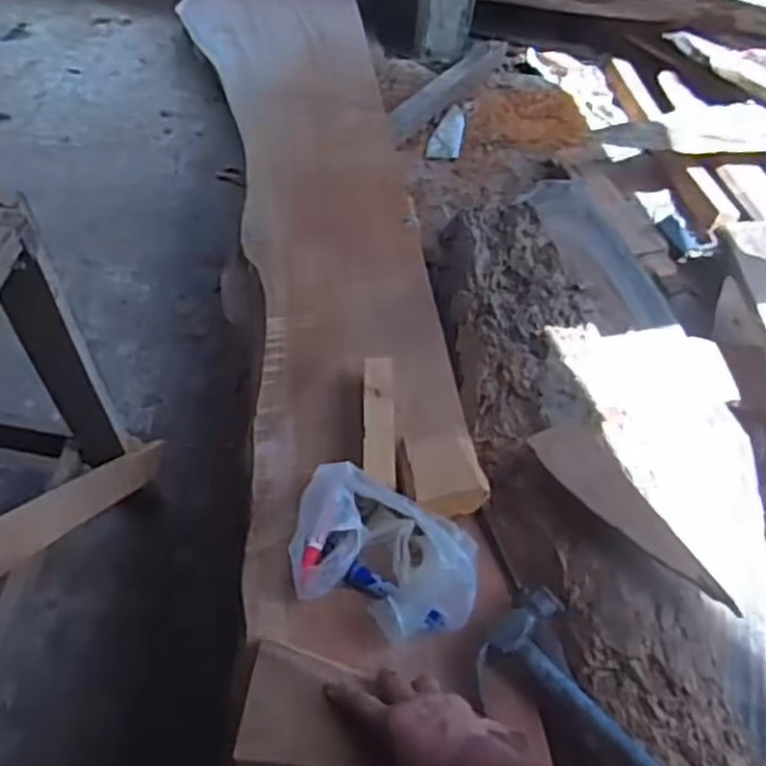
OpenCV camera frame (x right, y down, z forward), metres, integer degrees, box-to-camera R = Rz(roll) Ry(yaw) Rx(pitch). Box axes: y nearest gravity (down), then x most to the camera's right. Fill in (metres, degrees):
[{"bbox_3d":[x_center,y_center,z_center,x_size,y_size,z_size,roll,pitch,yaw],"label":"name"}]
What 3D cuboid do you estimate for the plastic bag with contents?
[{"bbox_3d":[-0.001,0.158,0.733,0.190,0.107,0.127,19,53,12],"label":"plastic bag with contents"}]

